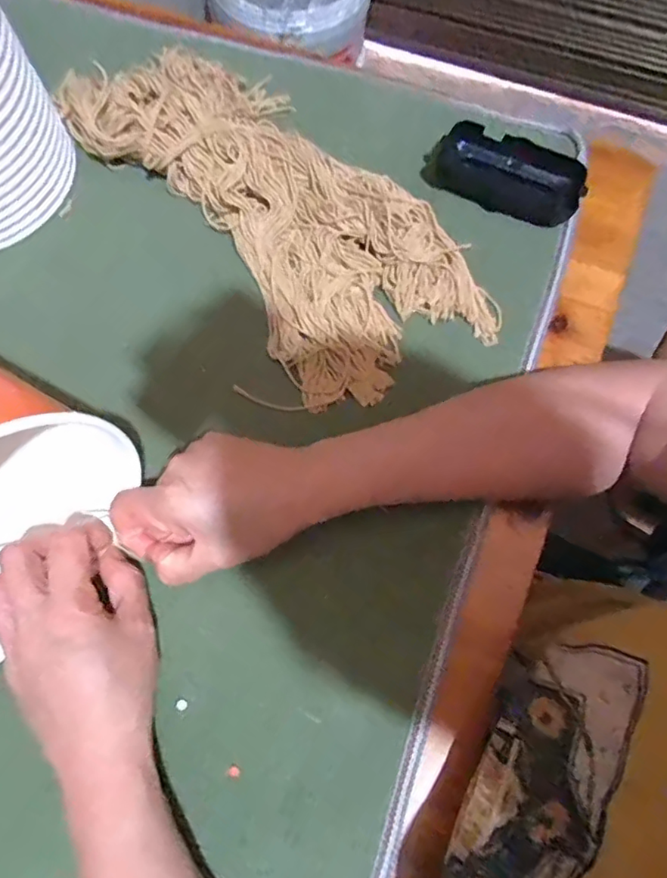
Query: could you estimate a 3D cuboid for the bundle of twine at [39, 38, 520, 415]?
[{"bbox_3d":[-0.045,-0.179,0.422,0.155,0.051,0.359,-38,73,-13],"label":"bundle of twine"}]

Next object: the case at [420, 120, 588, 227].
[{"bbox_3d":[0.135,-0.208,0.442,0.120,0.031,0.051,27,72,10],"label":"case"}]

